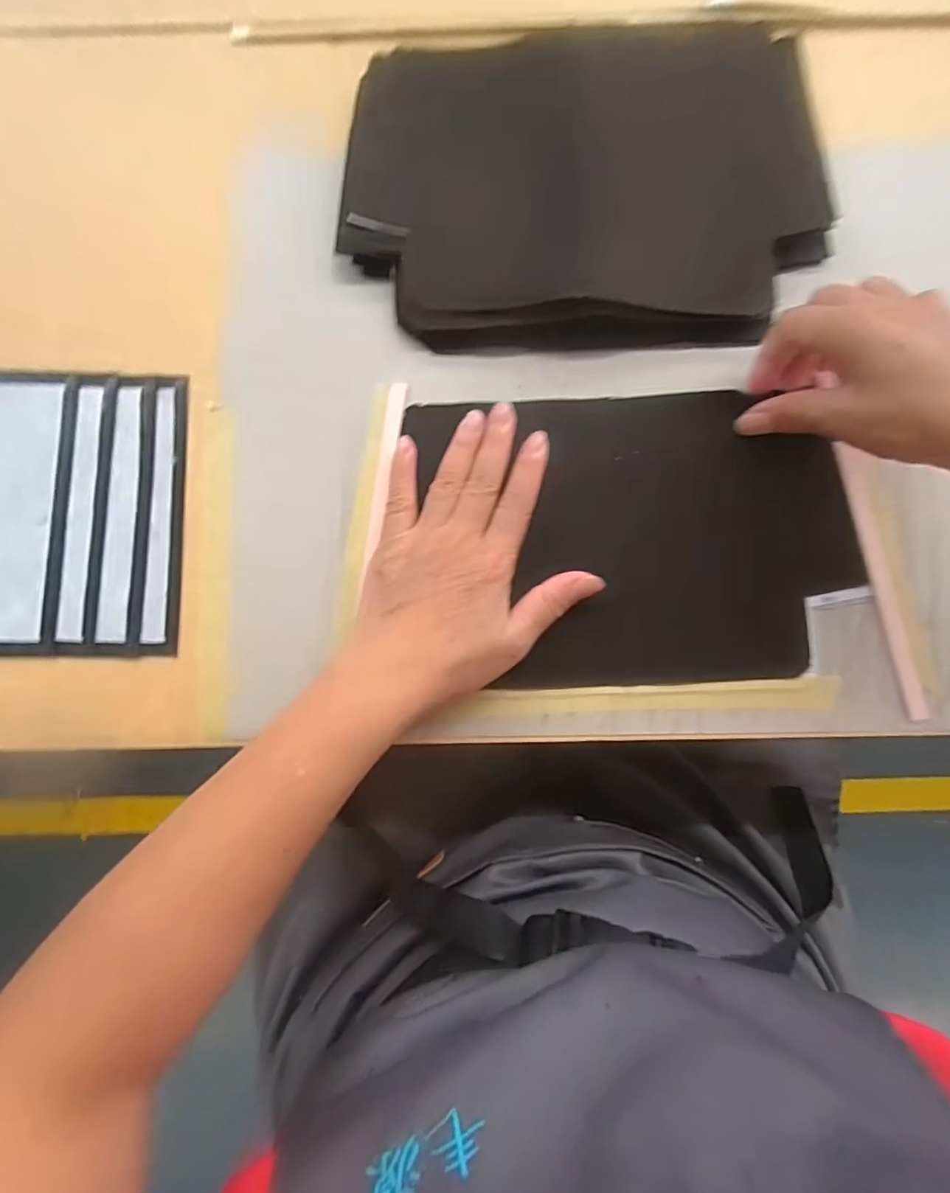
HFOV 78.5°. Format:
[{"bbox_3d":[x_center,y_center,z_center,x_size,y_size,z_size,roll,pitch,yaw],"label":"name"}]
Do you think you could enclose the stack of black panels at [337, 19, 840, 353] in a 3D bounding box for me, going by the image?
[{"bbox_3d":[0.065,-0.249,0.353,0.281,0.023,0.180,-1,85,0],"label":"stack of black panels"}]

